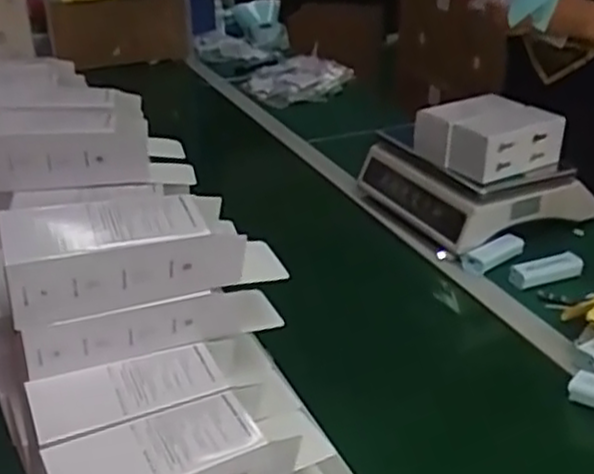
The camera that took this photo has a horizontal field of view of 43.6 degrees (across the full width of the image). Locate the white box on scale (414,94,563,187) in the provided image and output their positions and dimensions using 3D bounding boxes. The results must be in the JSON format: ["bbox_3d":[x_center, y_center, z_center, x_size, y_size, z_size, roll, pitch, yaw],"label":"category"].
[{"bbox_3d":[0.293,-0.164,1.170,0.159,0.084,0.173,-18,33,-28],"label":"white box on scale"}]

